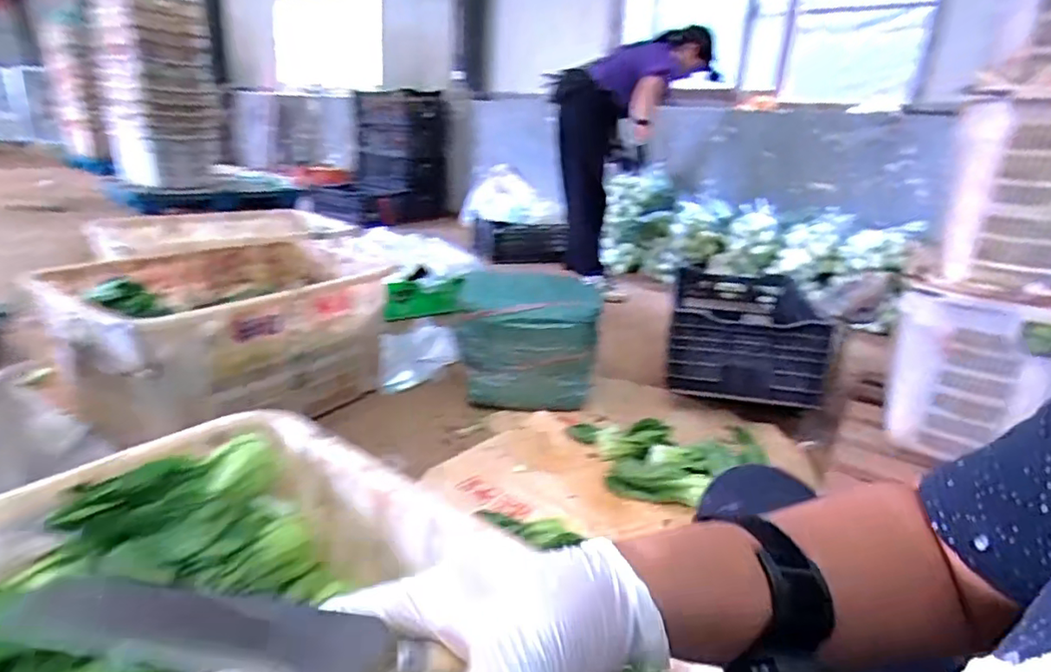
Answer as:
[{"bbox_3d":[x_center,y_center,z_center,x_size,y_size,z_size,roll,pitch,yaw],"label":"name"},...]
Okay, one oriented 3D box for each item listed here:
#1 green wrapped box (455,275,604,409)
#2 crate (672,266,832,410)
[{"bbox_3d":[0.006,0.016,1.536,0.372,0.305,0.192,2,20,-4],"label":"green wrapped box"},{"bbox_3d":[0.631,-0.019,1.698,0.406,0.224,0.587,8,21,12],"label":"crate"}]

